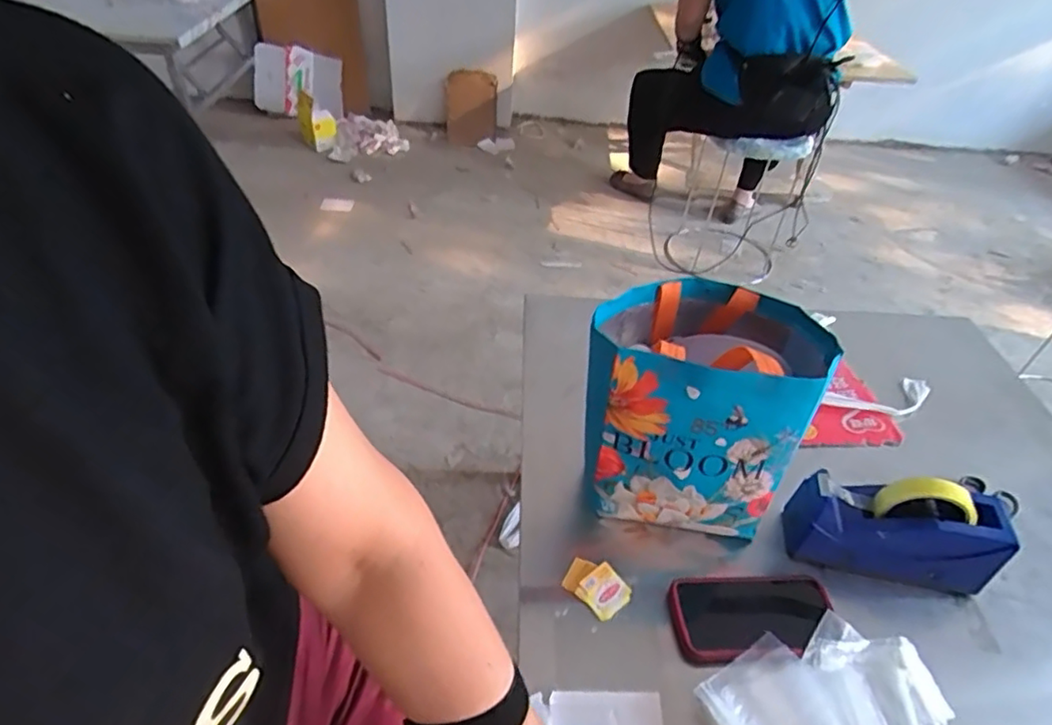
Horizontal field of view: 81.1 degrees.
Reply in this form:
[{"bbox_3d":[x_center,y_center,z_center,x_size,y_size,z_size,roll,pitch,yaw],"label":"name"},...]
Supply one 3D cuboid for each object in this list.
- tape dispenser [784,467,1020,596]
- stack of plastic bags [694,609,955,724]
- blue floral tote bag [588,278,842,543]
[{"bbox_3d":[0.406,0.179,0.677,0.214,0.126,0.074,10,41,5],"label":"tape dispenser"},{"bbox_3d":[0.281,0.312,0.581,0.239,0.026,0.113,-6,42,-13],"label":"stack of plastic bags"},{"bbox_3d":[0.184,0.047,0.702,0.230,0.237,0.181,10,41,5],"label":"blue floral tote bag"}]

